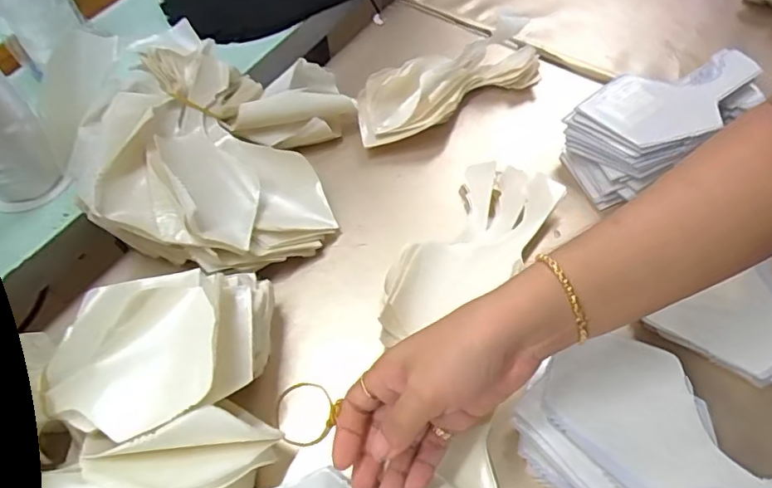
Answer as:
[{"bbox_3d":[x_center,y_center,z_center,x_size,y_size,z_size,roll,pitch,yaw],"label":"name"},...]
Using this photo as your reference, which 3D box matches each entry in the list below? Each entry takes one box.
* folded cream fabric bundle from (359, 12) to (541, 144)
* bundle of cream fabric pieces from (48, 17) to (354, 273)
[{"bbox_3d":[0.062,-0.158,0.539,0.197,0.050,0.077,-19,60,-10],"label":"folded cream fabric bundle"},{"bbox_3d":[-0.152,-0.081,0.472,0.223,0.096,0.211,1,58,3],"label":"bundle of cream fabric pieces"}]

